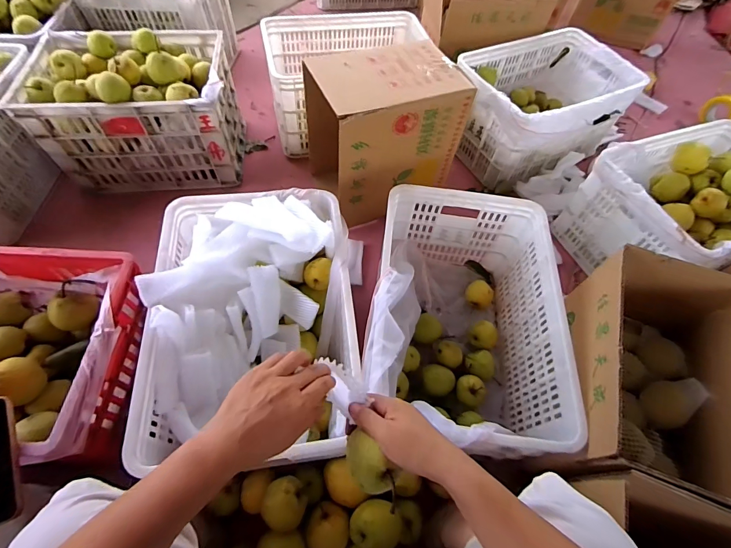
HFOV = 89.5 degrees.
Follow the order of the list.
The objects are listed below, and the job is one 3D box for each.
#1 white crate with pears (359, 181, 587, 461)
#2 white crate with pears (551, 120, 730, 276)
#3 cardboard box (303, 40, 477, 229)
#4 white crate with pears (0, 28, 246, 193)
[{"bbox_3d":[0.194,0.106,0.834,0.356,0.297,0.524,8,59,1],"label":"white crate with pears"},{"bbox_3d":[0.897,-0.179,1.066,0.523,0.292,0.371,-20,62,-15],"label":"white crate with pears"},{"bbox_3d":[0.041,-0.394,1.034,0.355,0.351,0.271,-22,63,-16],"label":"cardboard box"},{"bbox_3d":[-0.664,-0.496,1.114,0.513,0.327,0.352,-7,60,-9],"label":"white crate with pears"}]

